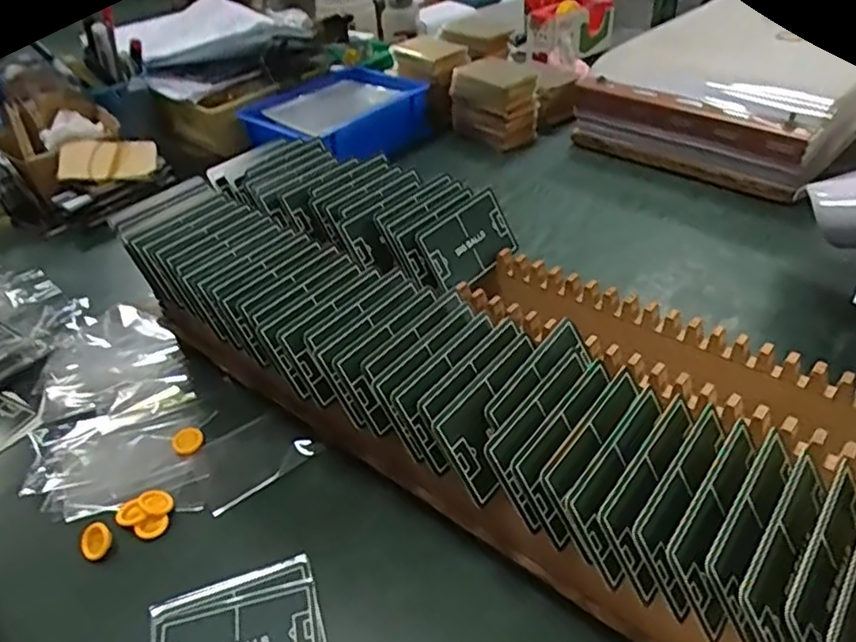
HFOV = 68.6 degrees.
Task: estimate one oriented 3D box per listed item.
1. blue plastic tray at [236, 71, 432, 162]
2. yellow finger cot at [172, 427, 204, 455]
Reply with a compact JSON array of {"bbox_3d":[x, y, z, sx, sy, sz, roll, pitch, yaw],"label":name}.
[{"bbox_3d":[-0.108,-0.249,0.790,0.162,0.068,0.197,22,47,29],"label":"blue plastic tray"},{"bbox_3d":[-0.169,0.084,0.442,0.020,0.008,0.023,-23,43,-19],"label":"yellow finger cot"}]

